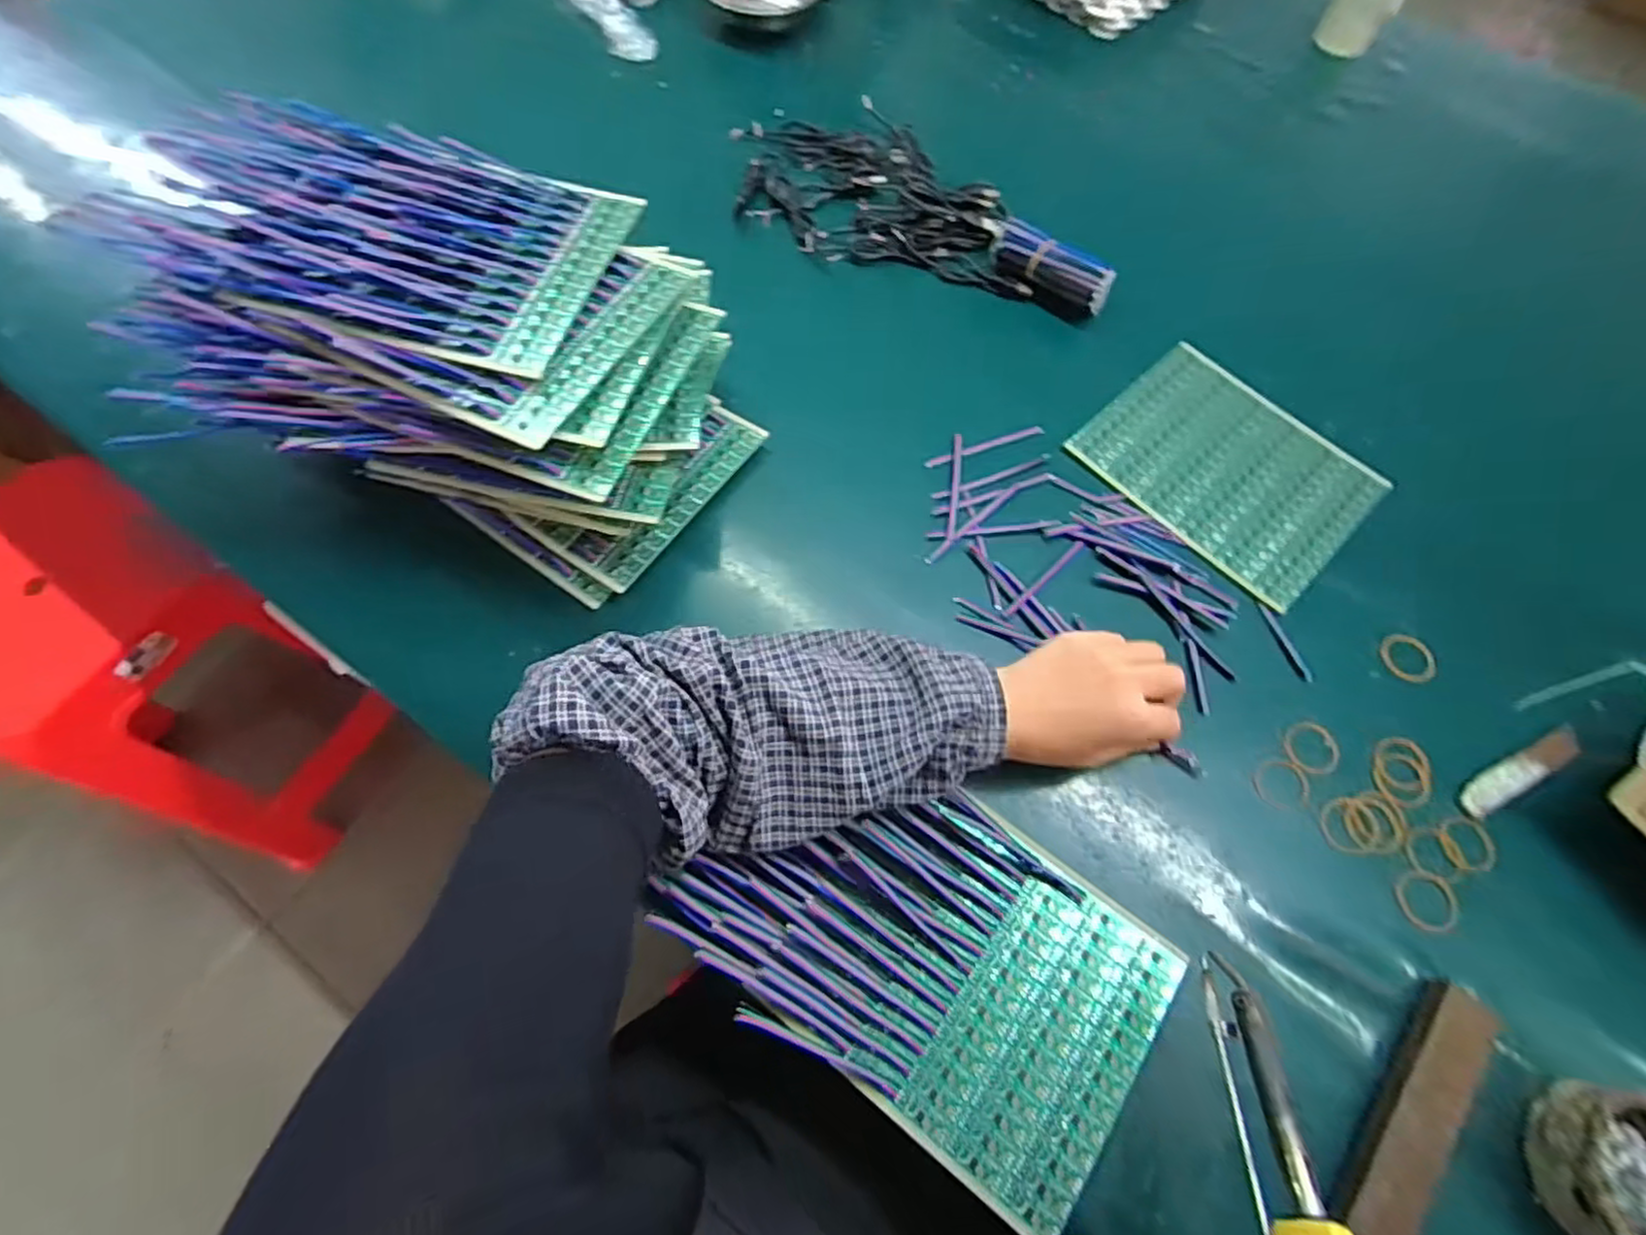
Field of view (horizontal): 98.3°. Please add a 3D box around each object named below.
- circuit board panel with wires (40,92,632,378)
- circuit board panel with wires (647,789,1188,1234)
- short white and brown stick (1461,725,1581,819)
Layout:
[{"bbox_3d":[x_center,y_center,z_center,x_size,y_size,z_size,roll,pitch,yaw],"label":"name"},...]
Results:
[{"bbox_3d":[-0.280,-0.239,0.437,0.287,0.027,0.162,12,66,4],"label":"circuit board panel with wires"},{"bbox_3d":[0.055,0.181,0.394,0.248,0.026,0.161,31,68,12],"label":"circuit board panel with wires"},{"bbox_3d":[0.429,0.094,0.437,0.086,0.013,0.018,-26,69,-13],"label":"short white and brown stick"}]

